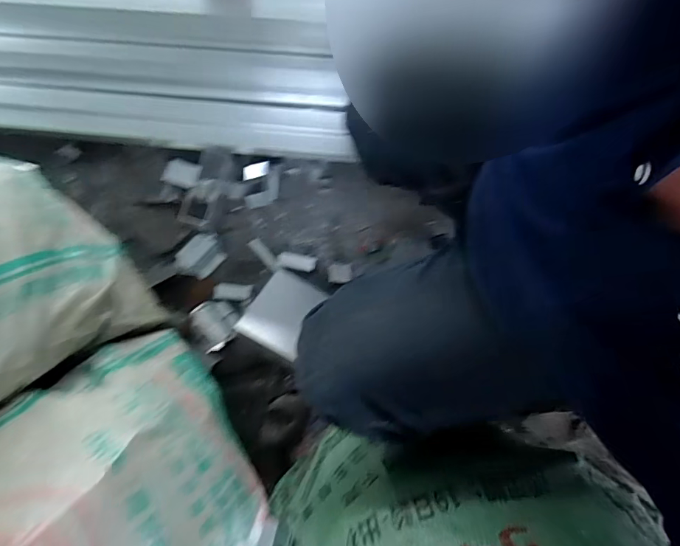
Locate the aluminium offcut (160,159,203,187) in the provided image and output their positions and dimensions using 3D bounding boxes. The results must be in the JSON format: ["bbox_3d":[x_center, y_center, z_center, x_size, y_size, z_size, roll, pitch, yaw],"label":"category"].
[{"bbox_3d":[-0.330,-0.207,0.881,0.085,0.010,0.053,19,102,12],"label":"aluminium offcut"}]

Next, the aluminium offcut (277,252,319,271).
[{"bbox_3d":[-0.088,-0.021,0.870,0.077,0.030,0.033,8,79,1],"label":"aluminium offcut"}]

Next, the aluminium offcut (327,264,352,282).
[{"bbox_3d":[-0.001,0.000,0.875,0.050,0.014,0.040,-3,79,-2],"label":"aluminium offcut"}]

